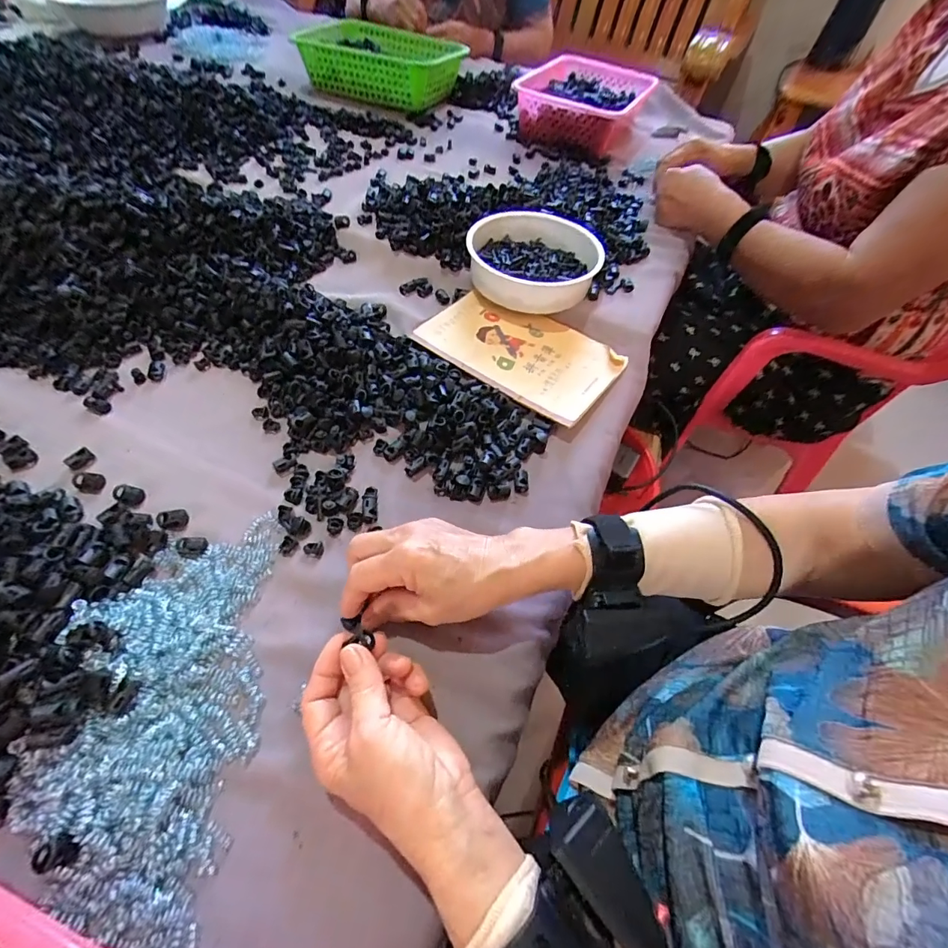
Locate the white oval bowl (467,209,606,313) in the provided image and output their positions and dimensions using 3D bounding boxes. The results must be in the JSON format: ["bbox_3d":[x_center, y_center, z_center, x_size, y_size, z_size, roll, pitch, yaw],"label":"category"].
[{"bbox_3d":[0.071,-0.268,0.571,0.155,0.053,0.171,-3,55,-8],"label":"white oval bowl"}]

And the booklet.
[{"bbox_3d":[0.055,-0.143,0.510,0.207,0.011,0.145,33,58,16],"label":"booklet"}]

